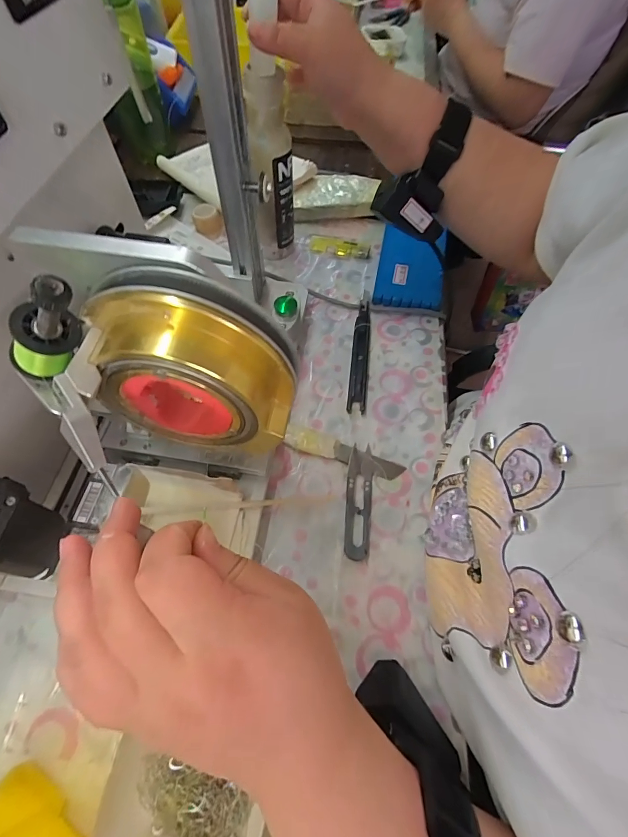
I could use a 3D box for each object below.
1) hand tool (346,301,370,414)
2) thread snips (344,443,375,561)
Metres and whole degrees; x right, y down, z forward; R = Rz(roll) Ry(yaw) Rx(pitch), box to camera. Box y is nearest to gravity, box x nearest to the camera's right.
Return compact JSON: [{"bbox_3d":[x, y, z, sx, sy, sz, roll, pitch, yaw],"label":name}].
[{"bbox_3d":[0.050,-0.069,0.409,0.019,0.006,0.139,8,62,0],"label":"hand tool"},{"bbox_3d":[0.039,0.070,0.331,0.023,0.010,0.100,10,62,1],"label":"thread snips"}]

